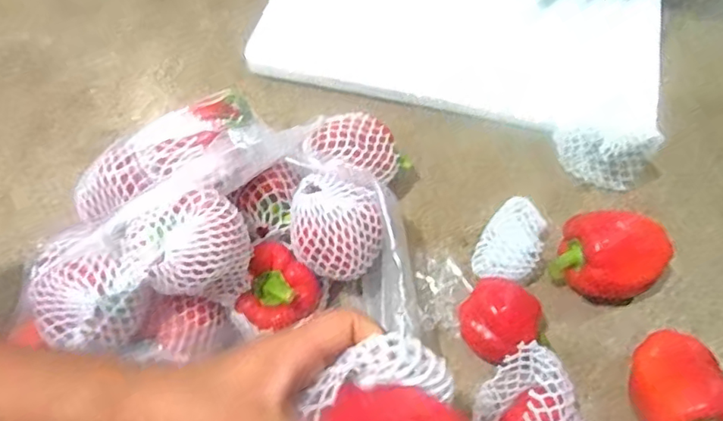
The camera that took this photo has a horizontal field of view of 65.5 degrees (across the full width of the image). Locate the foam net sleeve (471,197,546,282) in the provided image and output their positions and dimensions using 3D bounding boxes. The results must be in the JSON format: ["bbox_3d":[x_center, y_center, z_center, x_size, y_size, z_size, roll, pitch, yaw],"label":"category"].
[{"bbox_3d":[0.172,0.042,0.653,0.065,0.050,0.104,27,65,16],"label":"foam net sleeve"}]

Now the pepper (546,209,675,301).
[{"bbox_3d":[0.269,0.053,0.621,0.102,0.086,0.084,2,61,3],"label":"pepper"}]

